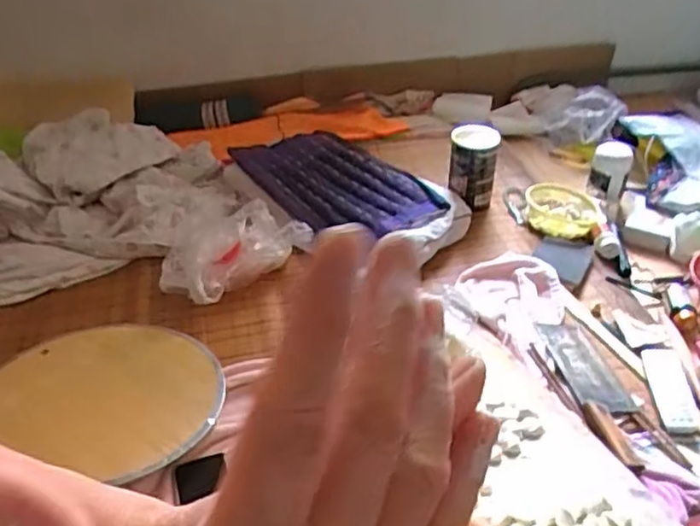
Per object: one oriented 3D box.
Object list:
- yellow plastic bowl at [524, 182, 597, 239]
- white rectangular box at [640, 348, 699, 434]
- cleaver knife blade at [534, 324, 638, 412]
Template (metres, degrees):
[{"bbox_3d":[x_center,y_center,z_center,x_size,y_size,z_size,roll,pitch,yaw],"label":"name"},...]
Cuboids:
[{"bbox_3d":[0.459,-0.116,1.436,0.148,0.049,0.177,7,37,11],"label":"yellow plastic bowl"},{"bbox_3d":[0.491,0.192,1.007,0.050,0.024,0.181,5,36,8],"label":"white rectangular box"},{"bbox_3d":[0.370,0.158,1.044,0.090,0.009,0.205,6,30,-11],"label":"cleaver knife blade"}]

